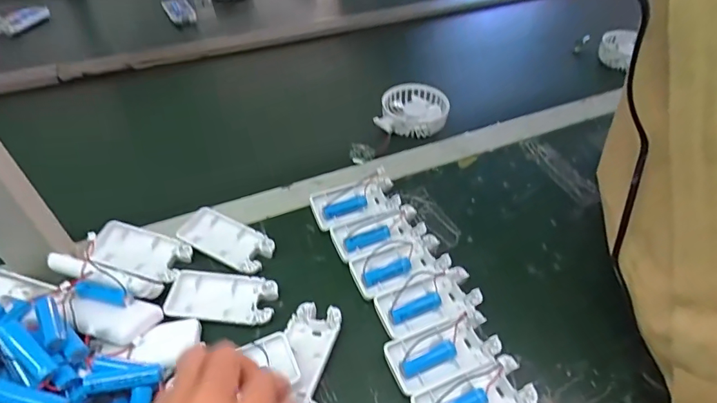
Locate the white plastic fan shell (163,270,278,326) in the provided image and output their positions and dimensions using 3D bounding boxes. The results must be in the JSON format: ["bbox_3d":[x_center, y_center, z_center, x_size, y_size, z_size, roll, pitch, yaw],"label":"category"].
[{"bbox_3d":[-0.124,0.087,0.403,0.096,0.009,0.049,4,47,3],"label":"white plastic fan shell"}]

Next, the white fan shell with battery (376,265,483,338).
[{"bbox_3d":[0.065,0.087,0.401,0.093,0.030,0.044,-18,50,-18],"label":"white fan shell with battery"}]

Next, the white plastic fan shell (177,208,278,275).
[{"bbox_3d":[-0.135,0.041,0.448,0.097,0.011,0.047,21,50,18],"label":"white plastic fan shell"}]

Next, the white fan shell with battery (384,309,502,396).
[{"bbox_3d":[0.071,0.124,0.370,0.092,0.014,0.046,-17,49,-17],"label":"white fan shell with battery"}]

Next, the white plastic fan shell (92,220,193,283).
[{"bbox_3d":[-0.215,0.049,0.432,0.096,0.014,0.046,13,48,10],"label":"white plastic fan shell"}]

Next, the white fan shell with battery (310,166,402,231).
[{"bbox_3d":[-0.003,-0.002,0.480,0.095,0.023,0.049,-18,50,-17],"label":"white fan shell with battery"}]

